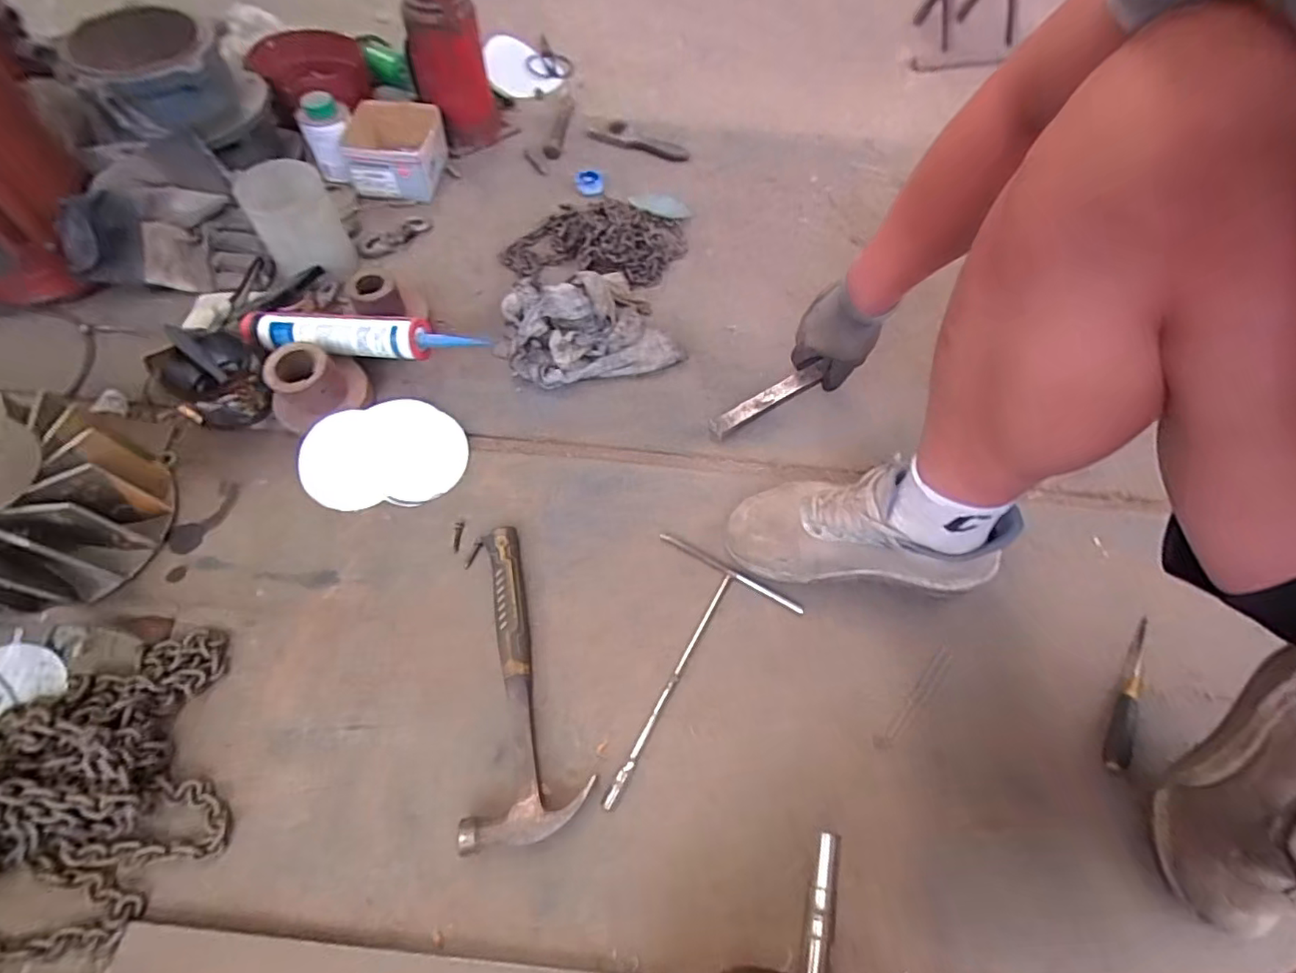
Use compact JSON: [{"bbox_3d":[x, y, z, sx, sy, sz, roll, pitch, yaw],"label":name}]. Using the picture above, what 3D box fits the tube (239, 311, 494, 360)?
[{"bbox_3d":[-0.376,-0.201,0.764,0.333,0.051,0.053,8,62,2],"label":"tube"}]

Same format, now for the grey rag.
[{"bbox_3d":[-0.099,-0.240,0.819,0.235,0.084,0.200,-18,64,-11],"label":"grey rag"}]

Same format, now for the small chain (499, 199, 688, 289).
[{"bbox_3d":[-0.081,-0.412,0.955,0.280,0.058,0.209,12,62,4],"label":"small chain"}]

